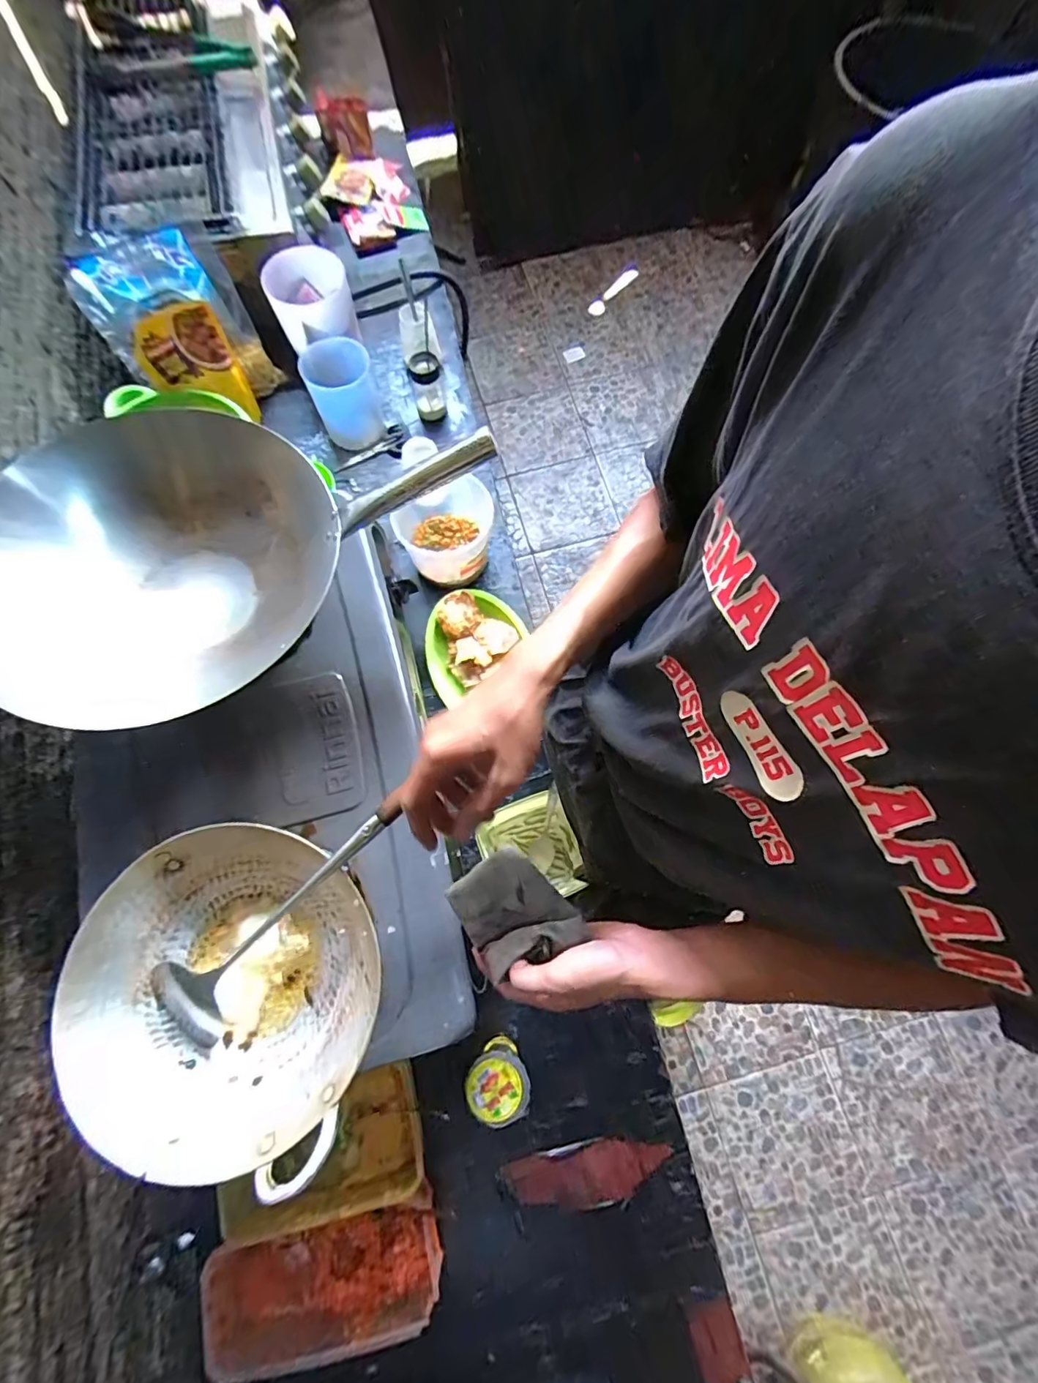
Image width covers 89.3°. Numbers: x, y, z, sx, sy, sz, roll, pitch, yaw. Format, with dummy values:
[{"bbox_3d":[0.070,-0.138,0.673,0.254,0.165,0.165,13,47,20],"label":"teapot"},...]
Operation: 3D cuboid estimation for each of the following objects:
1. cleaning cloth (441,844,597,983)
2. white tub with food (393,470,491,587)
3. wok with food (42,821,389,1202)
[{"bbox_3d":[-0.007,0.190,0.455,0.085,0.042,0.094,-36,78,-9],"label":"cleaning cloth"},{"bbox_3d":[-0.110,-0.255,0.827,0.132,0.125,0.132,0,75,0],"label":"white tub with food"},{"bbox_3d":[-0.276,0.285,0.508,0.281,0.085,0.270,0,75,0],"label":"wok with food"}]

